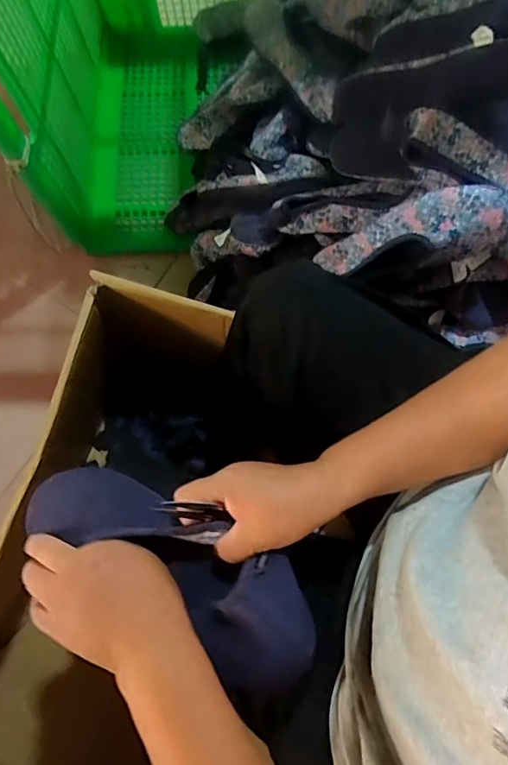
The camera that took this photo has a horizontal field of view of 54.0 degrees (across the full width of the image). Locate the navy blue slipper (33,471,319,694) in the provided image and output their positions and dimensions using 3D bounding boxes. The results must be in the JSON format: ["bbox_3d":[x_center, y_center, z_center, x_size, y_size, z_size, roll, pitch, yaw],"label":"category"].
[{"bbox_3d":[-0.071,0.139,0.397,0.256,0.050,0.087,26,78,17],"label":"navy blue slipper"}]

